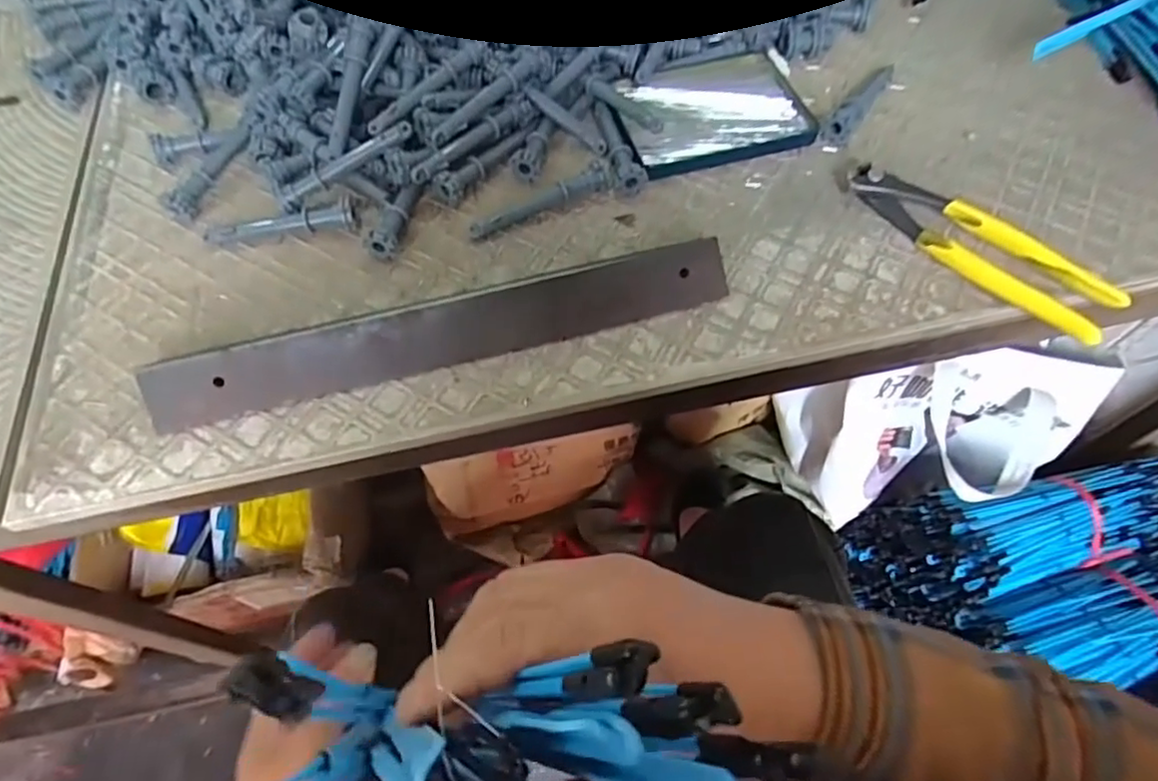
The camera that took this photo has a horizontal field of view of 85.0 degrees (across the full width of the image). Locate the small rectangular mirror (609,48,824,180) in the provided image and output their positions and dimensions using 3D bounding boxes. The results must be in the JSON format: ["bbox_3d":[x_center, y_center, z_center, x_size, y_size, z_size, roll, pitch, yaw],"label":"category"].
[{"bbox_3d":[0.096,-0.202,0.447,0.129,0.018,0.100,-13,60,-6],"label":"small rectangular mirror"}]

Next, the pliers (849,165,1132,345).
[{"bbox_3d":[0.239,-0.090,0.378,0.047,0.014,0.160,-37,65,-18],"label":"pliers"}]

